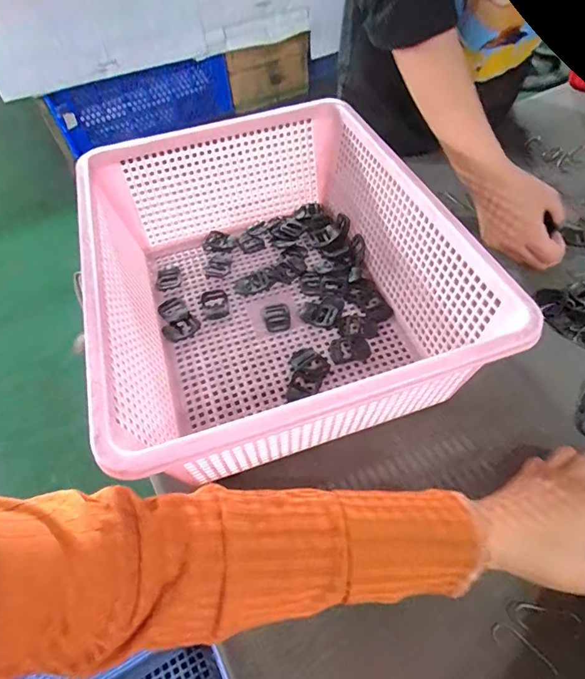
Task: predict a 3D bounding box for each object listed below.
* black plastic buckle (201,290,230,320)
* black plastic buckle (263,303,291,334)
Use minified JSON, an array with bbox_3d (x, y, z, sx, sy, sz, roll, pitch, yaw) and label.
[{"bbox_3d":[-0.085,-0.040,0.482,0.028,0.004,0.044,-19,53,-10],"label":"black plastic buckle"},{"bbox_3d":[-0.016,-0.023,0.464,0.027,0.004,0.039,-12,52,-5],"label":"black plastic buckle"}]

